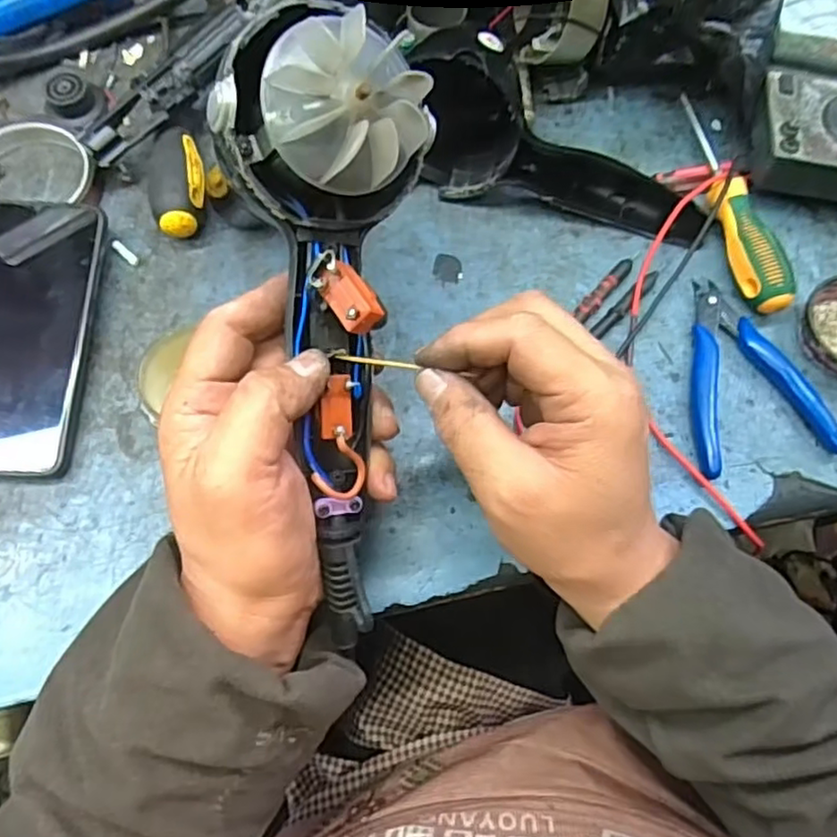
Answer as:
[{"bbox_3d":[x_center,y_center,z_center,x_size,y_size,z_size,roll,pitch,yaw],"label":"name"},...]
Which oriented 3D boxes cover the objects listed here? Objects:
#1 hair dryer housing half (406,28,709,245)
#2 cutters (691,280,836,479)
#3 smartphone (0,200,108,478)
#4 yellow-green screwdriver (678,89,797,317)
[{"bbox_3d":[0.082,-0.175,0.396,0.192,0.082,0.079,19,70,6],"label":"hair dryer housing half"},{"bbox_3d":[0.187,-0.027,0.377,0.077,0.013,0.115,-5,70,-3],"label":"cutters"},{"bbox_3d":[-0.225,-0.048,0.373,0.078,0.011,0.158,2,75,-2],"label":"smartphone"},{"bbox_3d":[0.192,-0.133,0.410,0.028,0.028,0.151,-9,70,-5],"label":"yellow-green screwdriver"}]

